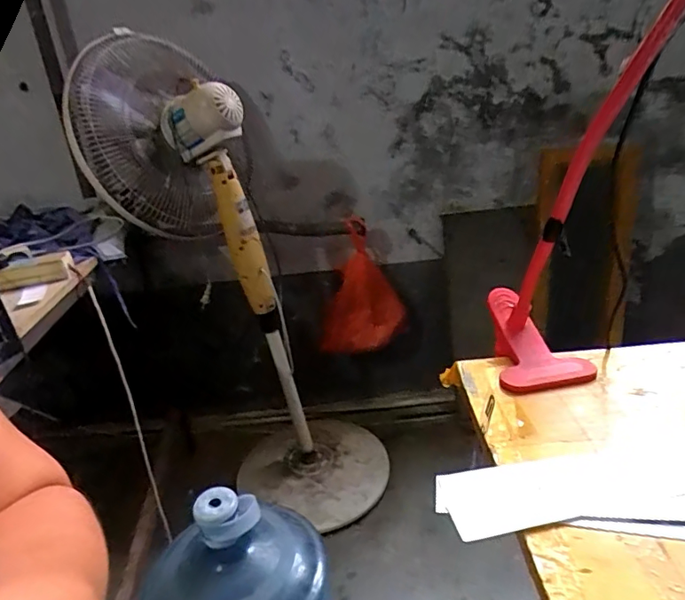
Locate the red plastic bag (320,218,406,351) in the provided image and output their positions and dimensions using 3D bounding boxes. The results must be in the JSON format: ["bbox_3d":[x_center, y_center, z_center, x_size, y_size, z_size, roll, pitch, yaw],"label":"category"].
[{"bbox_3d":[0.040,-0.020,1.400,0.241,0.363,0.046,-3,23,9],"label":"red plastic bag"}]

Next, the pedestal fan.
[{"bbox_3d":[-0.190,-0.038,1.215,0.513,1.064,0.435,-1,24,15],"label":"pedestal fan"}]

